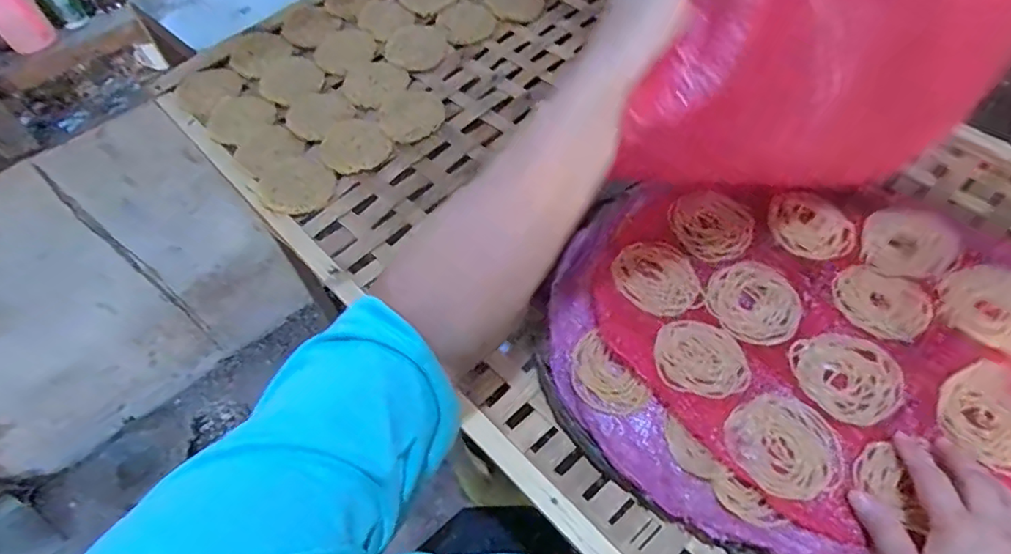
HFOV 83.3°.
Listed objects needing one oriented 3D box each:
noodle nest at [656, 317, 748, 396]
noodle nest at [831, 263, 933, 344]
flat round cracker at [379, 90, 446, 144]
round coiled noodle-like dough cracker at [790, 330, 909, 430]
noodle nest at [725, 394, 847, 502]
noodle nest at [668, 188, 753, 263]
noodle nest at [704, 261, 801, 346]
[{"bbox_3d":[0.158,0.063,0.458,0.069,0.004,0.069,3,54,8],"label":"noodle nest"},{"bbox_3d":[0.316,0.021,0.480,0.072,0.007,0.065,27,60,23],"label":"noodle nest"},{"bbox_3d":[-0.109,-0.191,0.663,0.073,0.005,0.083,-13,53,-4],"label":"flat round cracker"},{"bbox_3d":[0.268,0.076,0.444,0.076,0.004,0.075,-3,53,4],"label":"round coiled noodle-like dough cracker"},{"bbox_3d":[0.204,0.125,0.418,0.071,0.018,0.077,-3,53,4],"label":"noodle nest"},{"bbox_3d":[0.190,-0.049,0.527,0.072,0.017,0.069,-3,53,4],"label":"noodle nest"},{"bbox_3d":[0.214,0.021,0.490,0.075,0.007,0.079,-3,53,4],"label":"noodle nest"}]

